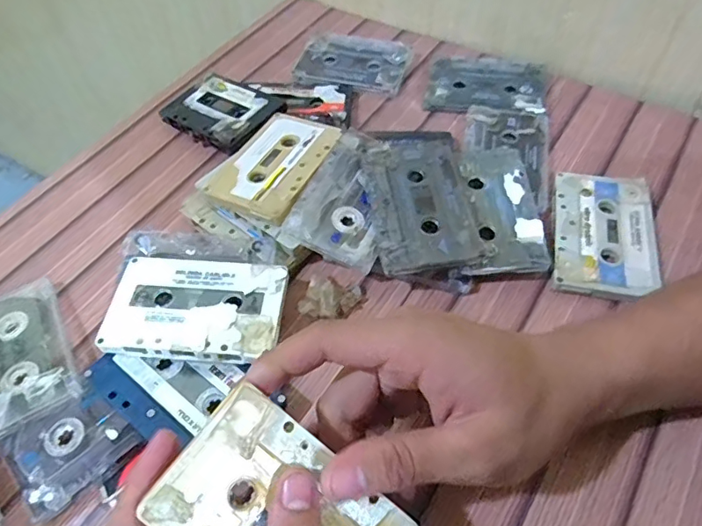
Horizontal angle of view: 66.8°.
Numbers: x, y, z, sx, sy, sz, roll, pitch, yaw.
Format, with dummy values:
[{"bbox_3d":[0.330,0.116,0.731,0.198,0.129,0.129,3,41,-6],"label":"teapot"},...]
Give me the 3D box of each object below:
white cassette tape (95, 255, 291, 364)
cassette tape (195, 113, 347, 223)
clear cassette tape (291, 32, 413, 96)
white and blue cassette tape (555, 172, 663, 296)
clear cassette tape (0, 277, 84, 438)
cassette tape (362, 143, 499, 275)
[{"bbox_3d":[-0.092,0.026,0.317,0.101,0.015,0.069,1,55,5],"label":"white cassette tape"},{"bbox_3d":[-0.053,-0.075,0.382,0.070,0.012,0.100,21,59,17],"label":"cassette tape"},{"bbox_3d":[0.001,-0.182,0.482,0.097,0.010,0.067,13,57,12],"label":"clear cassette tape"},{"bbox_3d":[0.169,-0.021,0.354,0.062,0.012,0.101,10,56,11],"label":"white and blue cassette tape"},{"bbox_3d":[-0.206,0.054,0.321,0.063,0.013,0.102,-29,58,-16],"label":"clear cassette tape"},{"bbox_3d":[0.048,-0.040,0.349,0.070,0.017,0.097,-7,55,-1],"label":"cassette tape"}]

